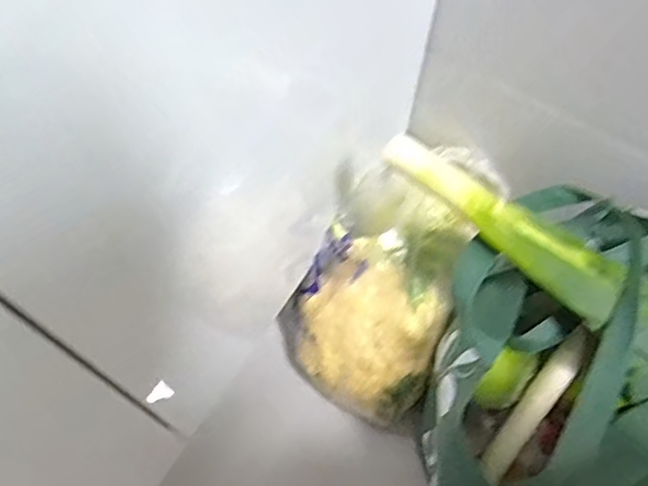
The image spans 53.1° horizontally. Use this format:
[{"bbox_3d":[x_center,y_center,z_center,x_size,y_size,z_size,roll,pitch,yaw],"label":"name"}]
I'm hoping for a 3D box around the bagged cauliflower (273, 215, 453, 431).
[{"bbox_3d":[0.040,0.078,0.675,0.163,0.144,0.171,0,66,-1],"label":"bagged cauliflower"}]

